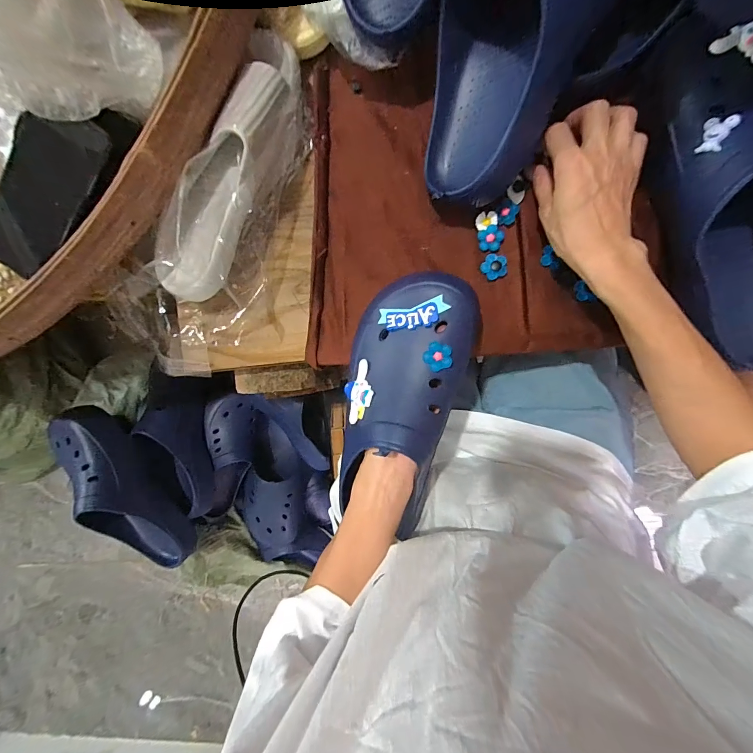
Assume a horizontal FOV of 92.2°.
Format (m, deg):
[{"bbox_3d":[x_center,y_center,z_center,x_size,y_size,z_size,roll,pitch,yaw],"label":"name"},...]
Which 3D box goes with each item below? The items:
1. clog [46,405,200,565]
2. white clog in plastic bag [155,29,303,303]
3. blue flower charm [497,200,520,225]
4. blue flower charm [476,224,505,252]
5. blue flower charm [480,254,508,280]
[{"bbox_3d":[-0.411,0.193,0.584,0.084,0.091,0.305,-24,105,9],"label":"clog"},{"bbox_3d":[-0.135,-0.192,0.348,0.074,0.093,0.247,33,99,4],"label":"white clog in plastic bag"},{"bbox_3d":[0.130,-0.162,0.359,0.020,0.004,0.023,24,98,5],"label":"blue flower charm"},{"bbox_3d":[0.115,-0.138,0.362,0.024,0.007,0.024,1,95,8],"label":"blue flower charm"},{"bbox_3d":[0.117,-0.110,0.361,0.024,0.006,0.025,1,95,8],"label":"blue flower charm"}]

